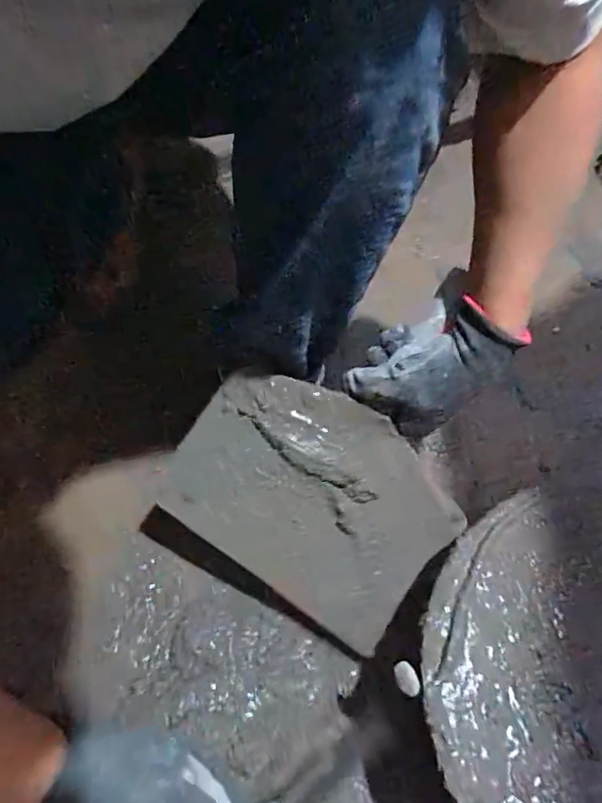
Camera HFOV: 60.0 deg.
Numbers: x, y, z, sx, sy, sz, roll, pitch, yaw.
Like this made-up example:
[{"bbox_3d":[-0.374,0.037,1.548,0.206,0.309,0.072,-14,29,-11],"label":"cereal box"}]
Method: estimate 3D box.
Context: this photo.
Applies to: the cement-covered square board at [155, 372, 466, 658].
[{"bbox_3d":[0.007,0.081,0.461,0.235,0.010,0.170,35,89,3],"label":"cement-covered square board"}]

